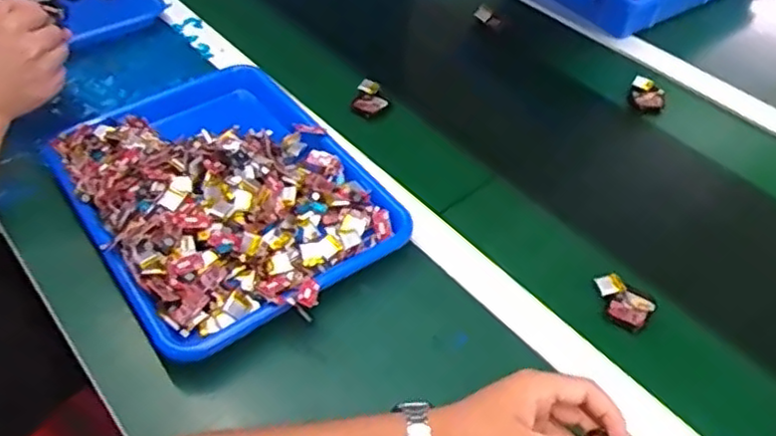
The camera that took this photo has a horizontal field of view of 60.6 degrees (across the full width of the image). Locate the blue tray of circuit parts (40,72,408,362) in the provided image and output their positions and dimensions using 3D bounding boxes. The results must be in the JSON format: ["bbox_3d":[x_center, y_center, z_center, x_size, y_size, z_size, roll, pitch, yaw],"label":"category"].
[{"bbox_3d":[-0.162,-0.030,0.654,0.259,0.065,0.340,-26,52,-23],"label":"blue tray of circuit parts"}]

